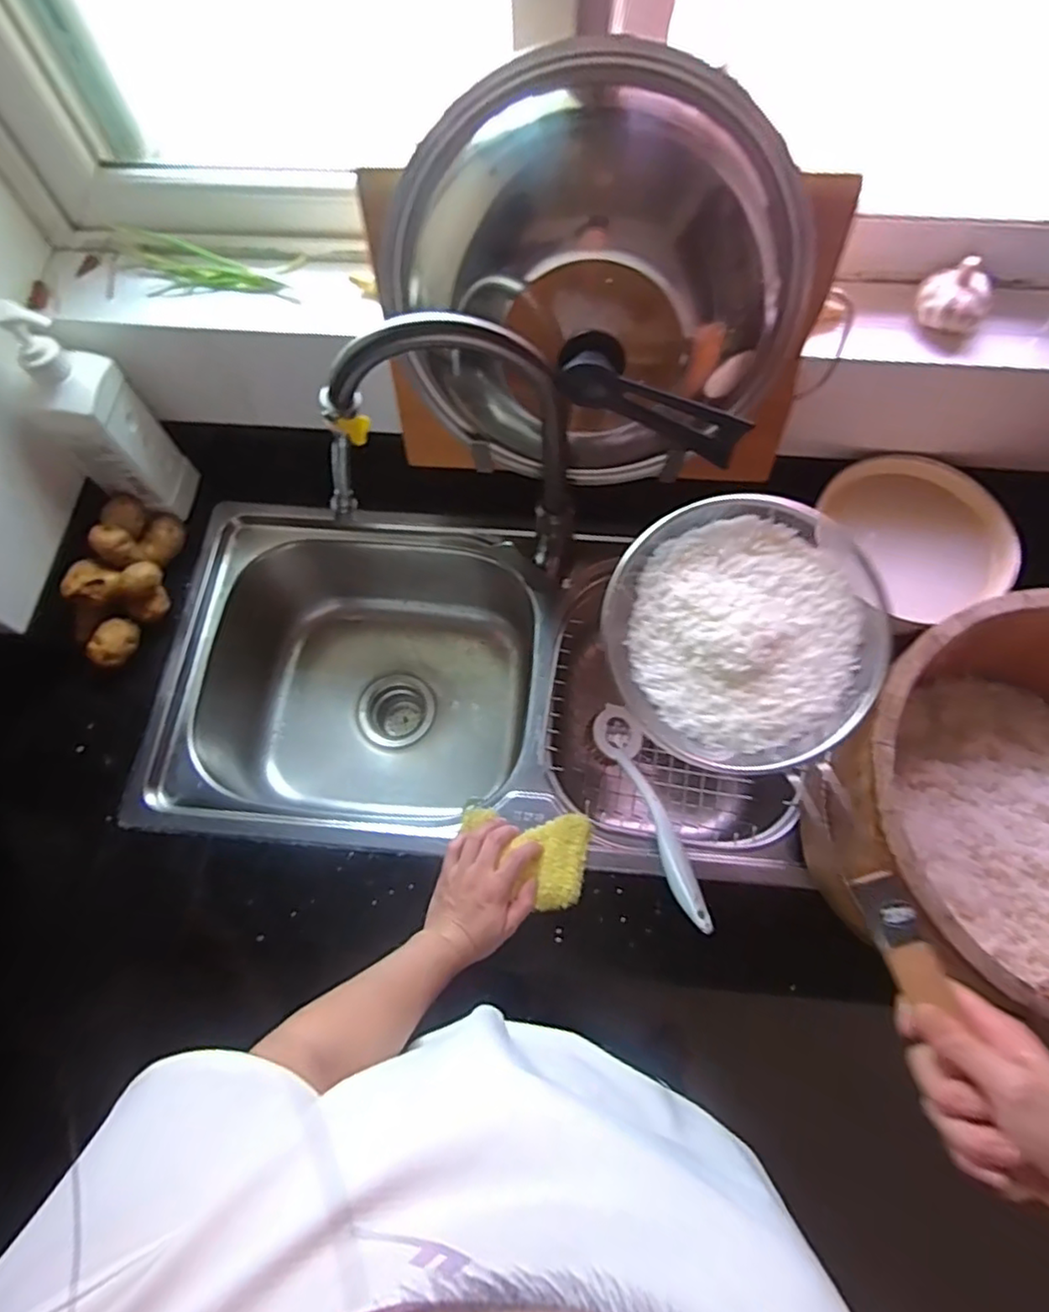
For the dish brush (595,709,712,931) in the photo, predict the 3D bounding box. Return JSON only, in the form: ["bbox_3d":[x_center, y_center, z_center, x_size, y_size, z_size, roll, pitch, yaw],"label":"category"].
[{"bbox_3d":[0.137,0.159,0.713,0.054,0.042,0.286,-13,35,-3],"label":"dish brush"}]

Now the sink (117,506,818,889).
[{"bbox_3d":[-0.061,0.048,0.863,0.704,0.236,0.404,5,70,4],"label":"sink"}]

